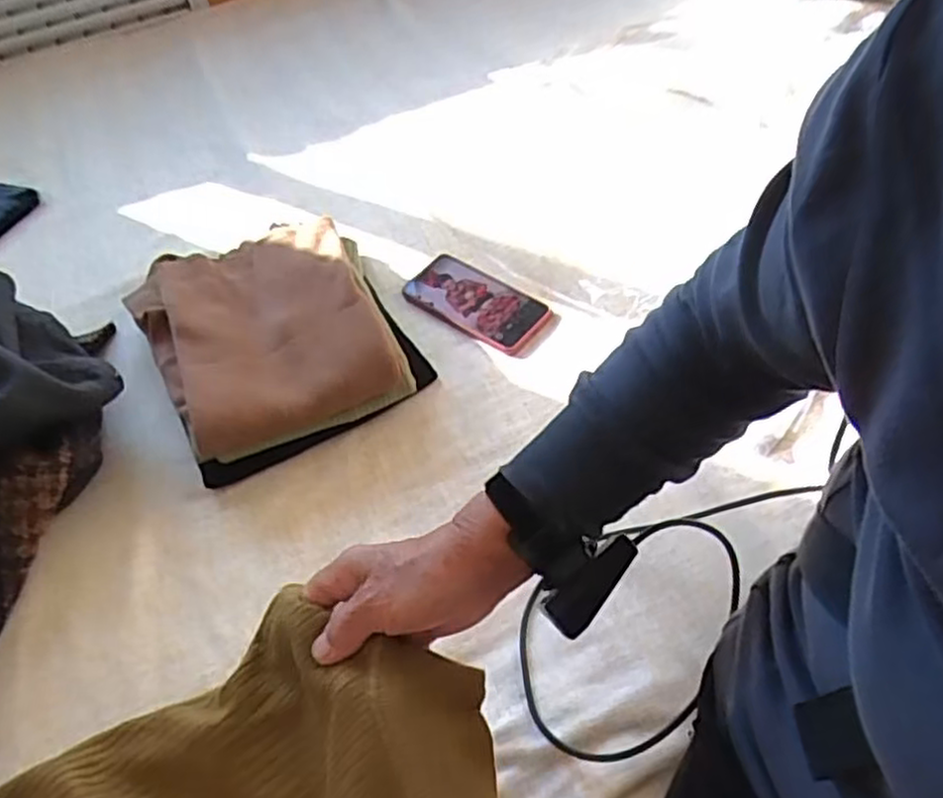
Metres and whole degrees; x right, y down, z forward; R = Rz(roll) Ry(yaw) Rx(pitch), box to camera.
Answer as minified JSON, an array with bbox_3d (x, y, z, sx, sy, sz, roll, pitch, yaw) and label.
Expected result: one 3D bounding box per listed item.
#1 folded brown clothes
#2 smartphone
[{"bbox_3d":[-0.215,-0.080,0.802,0.248,0.071,0.283,-26,50,-13],"label":"folded brown clothes"},{"bbox_3d":[0.008,-0.105,0.841,0.176,0.018,0.091,32,64,20],"label":"smartphone"}]

